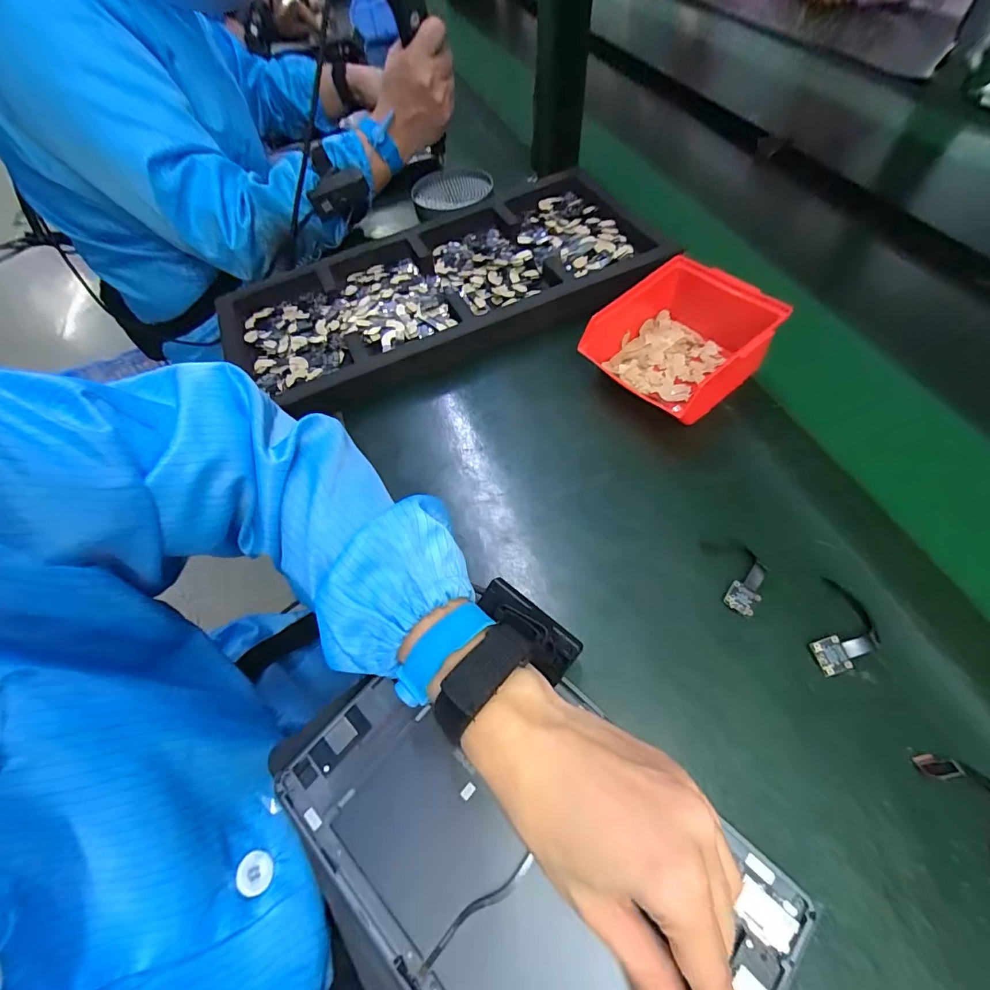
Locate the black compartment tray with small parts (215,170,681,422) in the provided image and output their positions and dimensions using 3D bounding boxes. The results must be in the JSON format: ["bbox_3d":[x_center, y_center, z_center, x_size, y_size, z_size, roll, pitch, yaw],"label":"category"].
[{"bbox_3d":[-0.066,-0.237,0.521,0.486,0.041,0.246,-20,59,-9],"label":"black compartment tray with small parts"}]

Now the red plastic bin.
[{"bbox_3d":[0.172,-0.139,0.422,0.145,0.072,0.122,-35,62,-17],"label":"red plastic bin"}]

